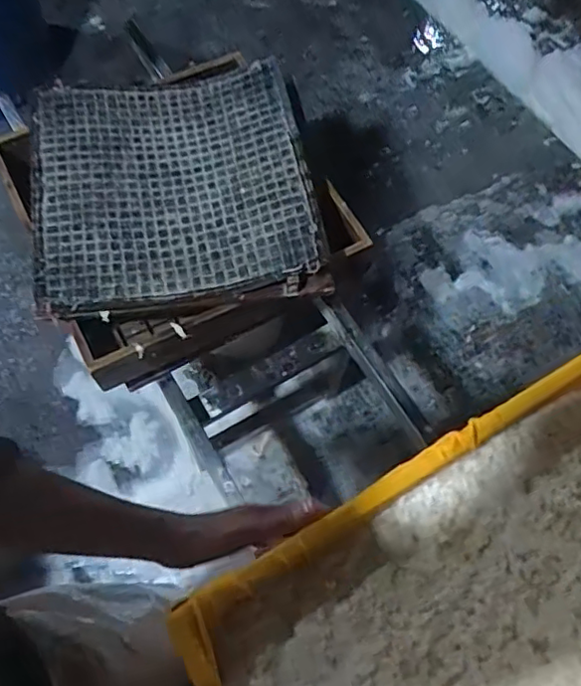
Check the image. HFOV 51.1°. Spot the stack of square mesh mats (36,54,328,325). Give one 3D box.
[{"bbox_3d":[-0.214,-0.296,1.112,0.481,0.063,0.477,-10,67,-5],"label":"stack of square mesh mats"}]

